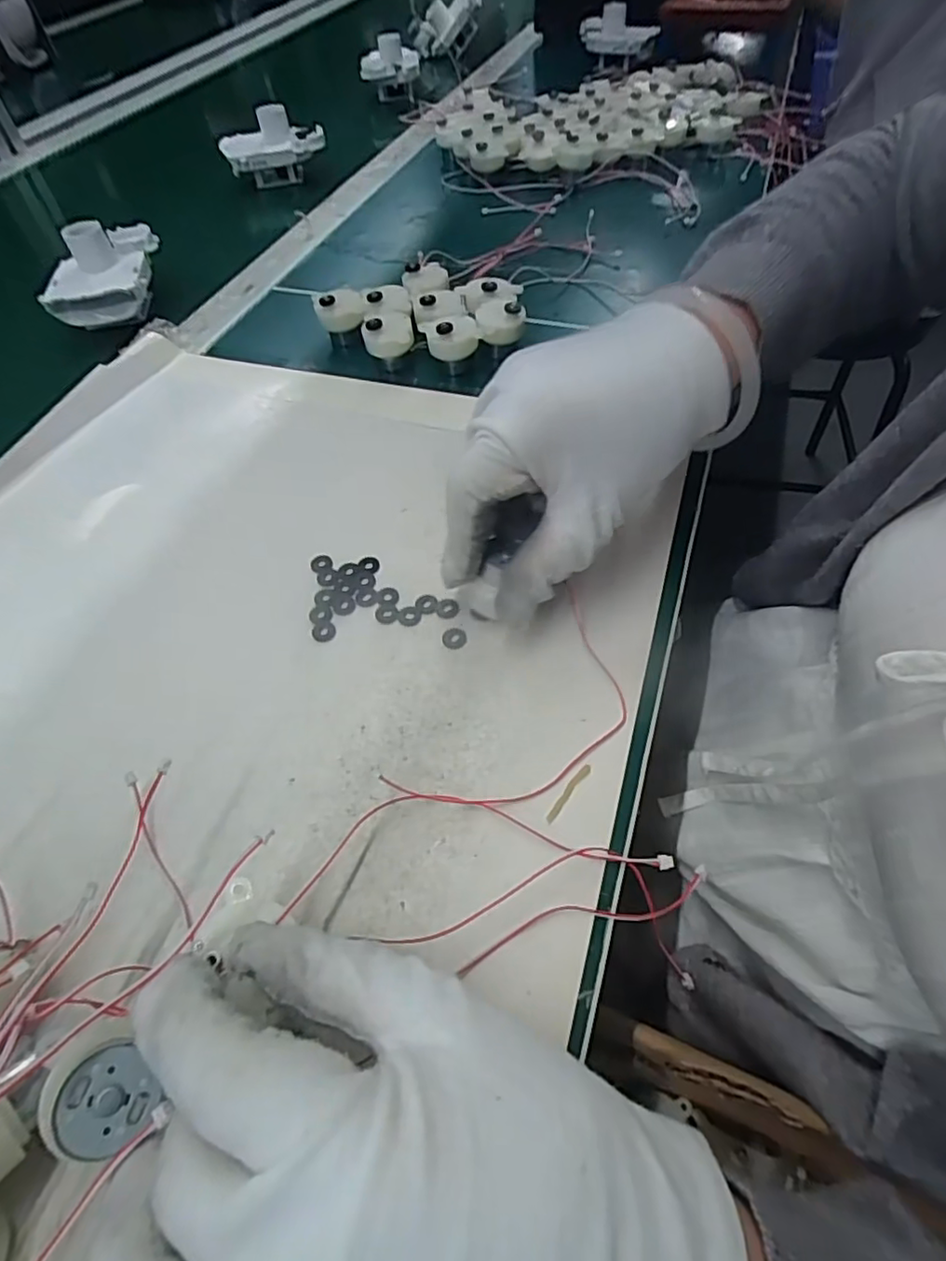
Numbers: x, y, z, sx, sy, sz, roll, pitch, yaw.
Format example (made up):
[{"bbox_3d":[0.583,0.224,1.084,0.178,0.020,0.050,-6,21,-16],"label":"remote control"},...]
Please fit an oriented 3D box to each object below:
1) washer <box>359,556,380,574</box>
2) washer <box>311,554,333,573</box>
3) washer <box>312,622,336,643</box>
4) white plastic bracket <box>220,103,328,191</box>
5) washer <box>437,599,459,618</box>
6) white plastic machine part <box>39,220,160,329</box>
[{"bbox_3d":[-0.051,-0.033,0.297,0.011,0.004,0.010,1,62,-2],"label":"washer"},{"bbox_3d":[-0.076,-0.034,0.298,0.011,0.004,0.013,-21,57,-10],"label":"washer"},{"bbox_3d":[-0.069,0.001,0.275,0.011,0.004,0.011,0,61,0],"label":"washer"},{"bbox_3d":[-0.191,-0.467,0.572,0.095,0.052,0.044,-10,55,-4],"label":"white plastic bracket"},{"bbox_3d":[-0.012,-0.011,0.278,0.010,0.004,0.010,0,56,4],"label":"washer"},{"bbox_3d":[-0.272,-0.266,0.437,0.069,0.052,0.089,-7,55,-1],"label":"white plastic machine part"}]

